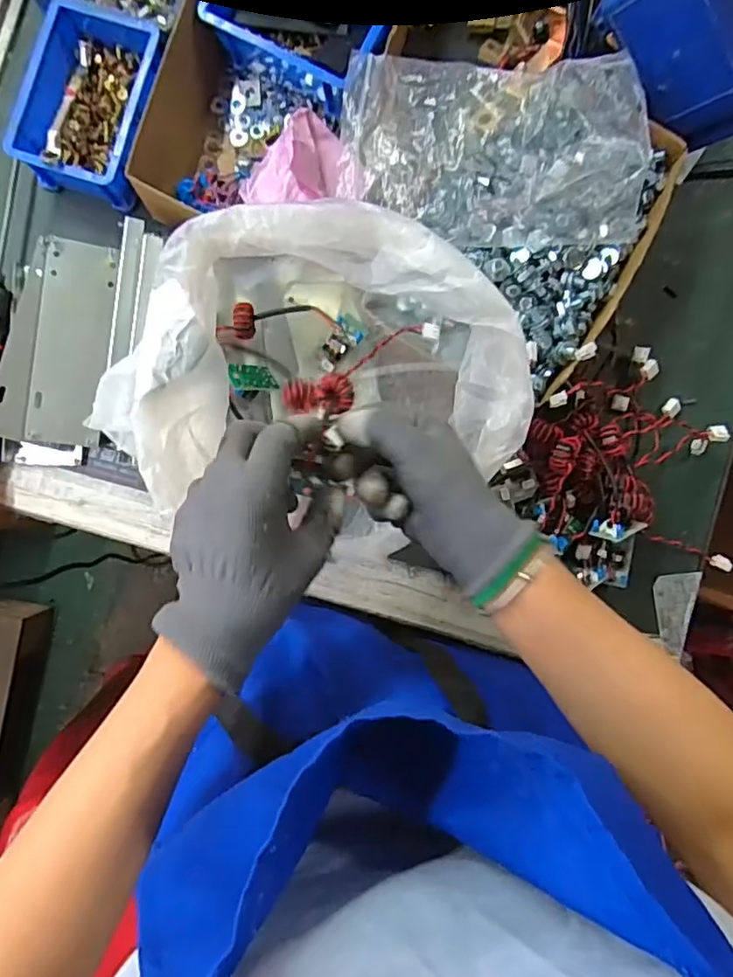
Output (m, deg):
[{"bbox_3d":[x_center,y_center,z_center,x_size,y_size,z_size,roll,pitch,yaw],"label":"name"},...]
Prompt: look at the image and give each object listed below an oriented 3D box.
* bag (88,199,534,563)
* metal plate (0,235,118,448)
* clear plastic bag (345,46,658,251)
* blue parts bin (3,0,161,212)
[{"bbox_3d":[-0.025,-0.074,0.446,0.261,0.135,0.219,23,89,-6],"label":"bag"},{"bbox_3d":[-0.277,-0.131,0.528,0.084,0.018,0.179,8,89,-30],"label":"metal plate"},{"bbox_3d":[0.113,-0.272,0.474,0.258,0.064,0.133,2,91,-6],"label":"clear plastic bag"},{"bbox_3d":[-0.242,-0.347,0.529,0.112,0.061,0.162,16,90,-6],"label":"blue parts bin"}]

